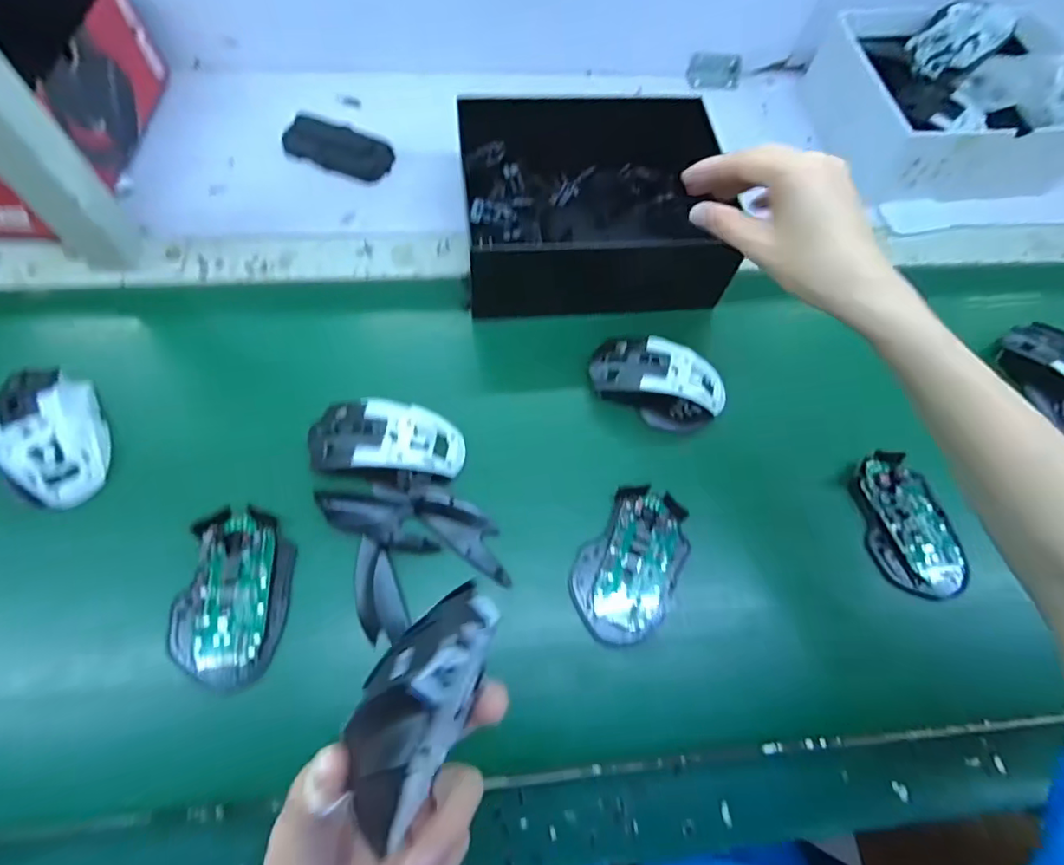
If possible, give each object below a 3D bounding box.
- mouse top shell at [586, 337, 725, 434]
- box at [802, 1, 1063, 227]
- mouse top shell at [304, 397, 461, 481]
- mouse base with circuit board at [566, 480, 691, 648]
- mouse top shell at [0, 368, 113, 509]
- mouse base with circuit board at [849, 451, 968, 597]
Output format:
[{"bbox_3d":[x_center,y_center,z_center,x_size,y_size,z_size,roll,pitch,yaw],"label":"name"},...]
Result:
[{"bbox_3d":[0.105,-0.040,0.464,0.115,0.050,0.063,15,64,5],"label":"mouse top shell"},{"bbox_3d":[0.449,-0.350,0.585,0.255,0.089,0.194,-12,65,-8],"label":"box"},{"bbox_3d":[-0.111,0.004,0.418,0.113,0.033,0.056,-1,64,-3],"label":"mouse top shell"},{"bbox_3d":[0.075,0.095,0.406,0.072,0.017,0.114,30,67,12],"label":"mouse base with circuit board"},{"bbox_3d":[-0.355,-0.002,0.405,0.065,0.039,0.107,-30,69,-15],"label":"mouse top shell"},{"bbox_3d":[0.296,0.071,0.431,0.064,0.024,0.111,-7,64,-5],"label":"mouse base with circuit board"}]

